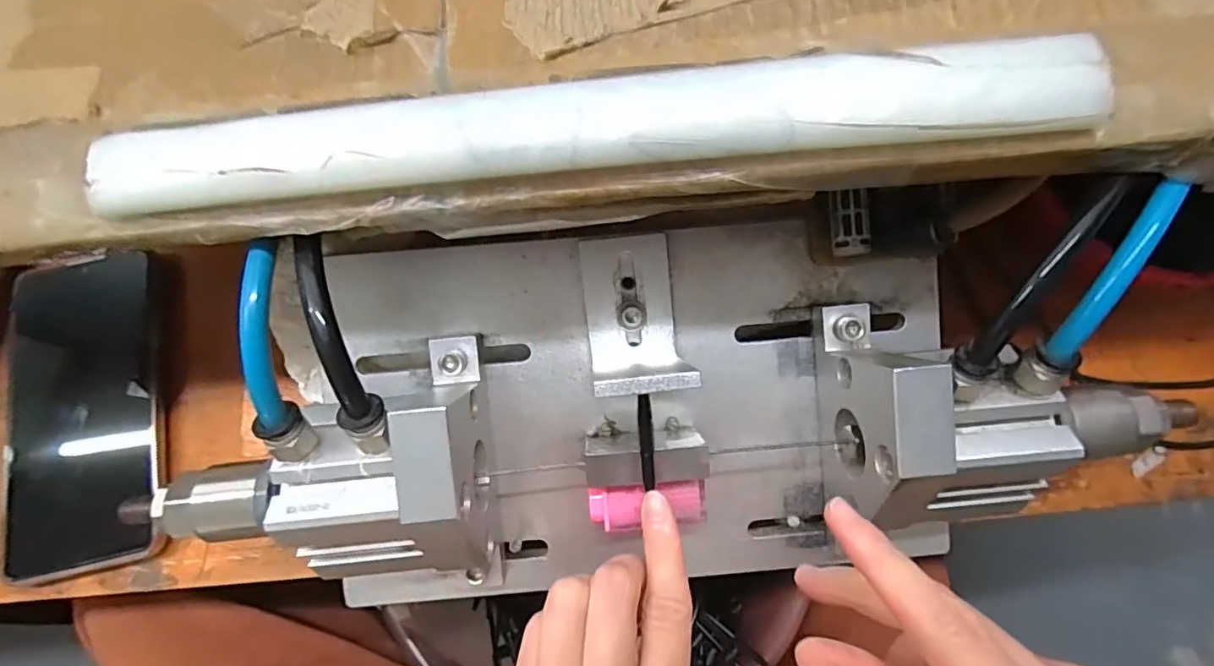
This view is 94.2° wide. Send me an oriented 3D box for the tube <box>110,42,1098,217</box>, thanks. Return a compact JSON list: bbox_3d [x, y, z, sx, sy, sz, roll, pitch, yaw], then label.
[{"bbox_3d":[-0.007,-0.058,0.164,0.285,0.017,0.027,-5,73,1],"label":"tube"}]

